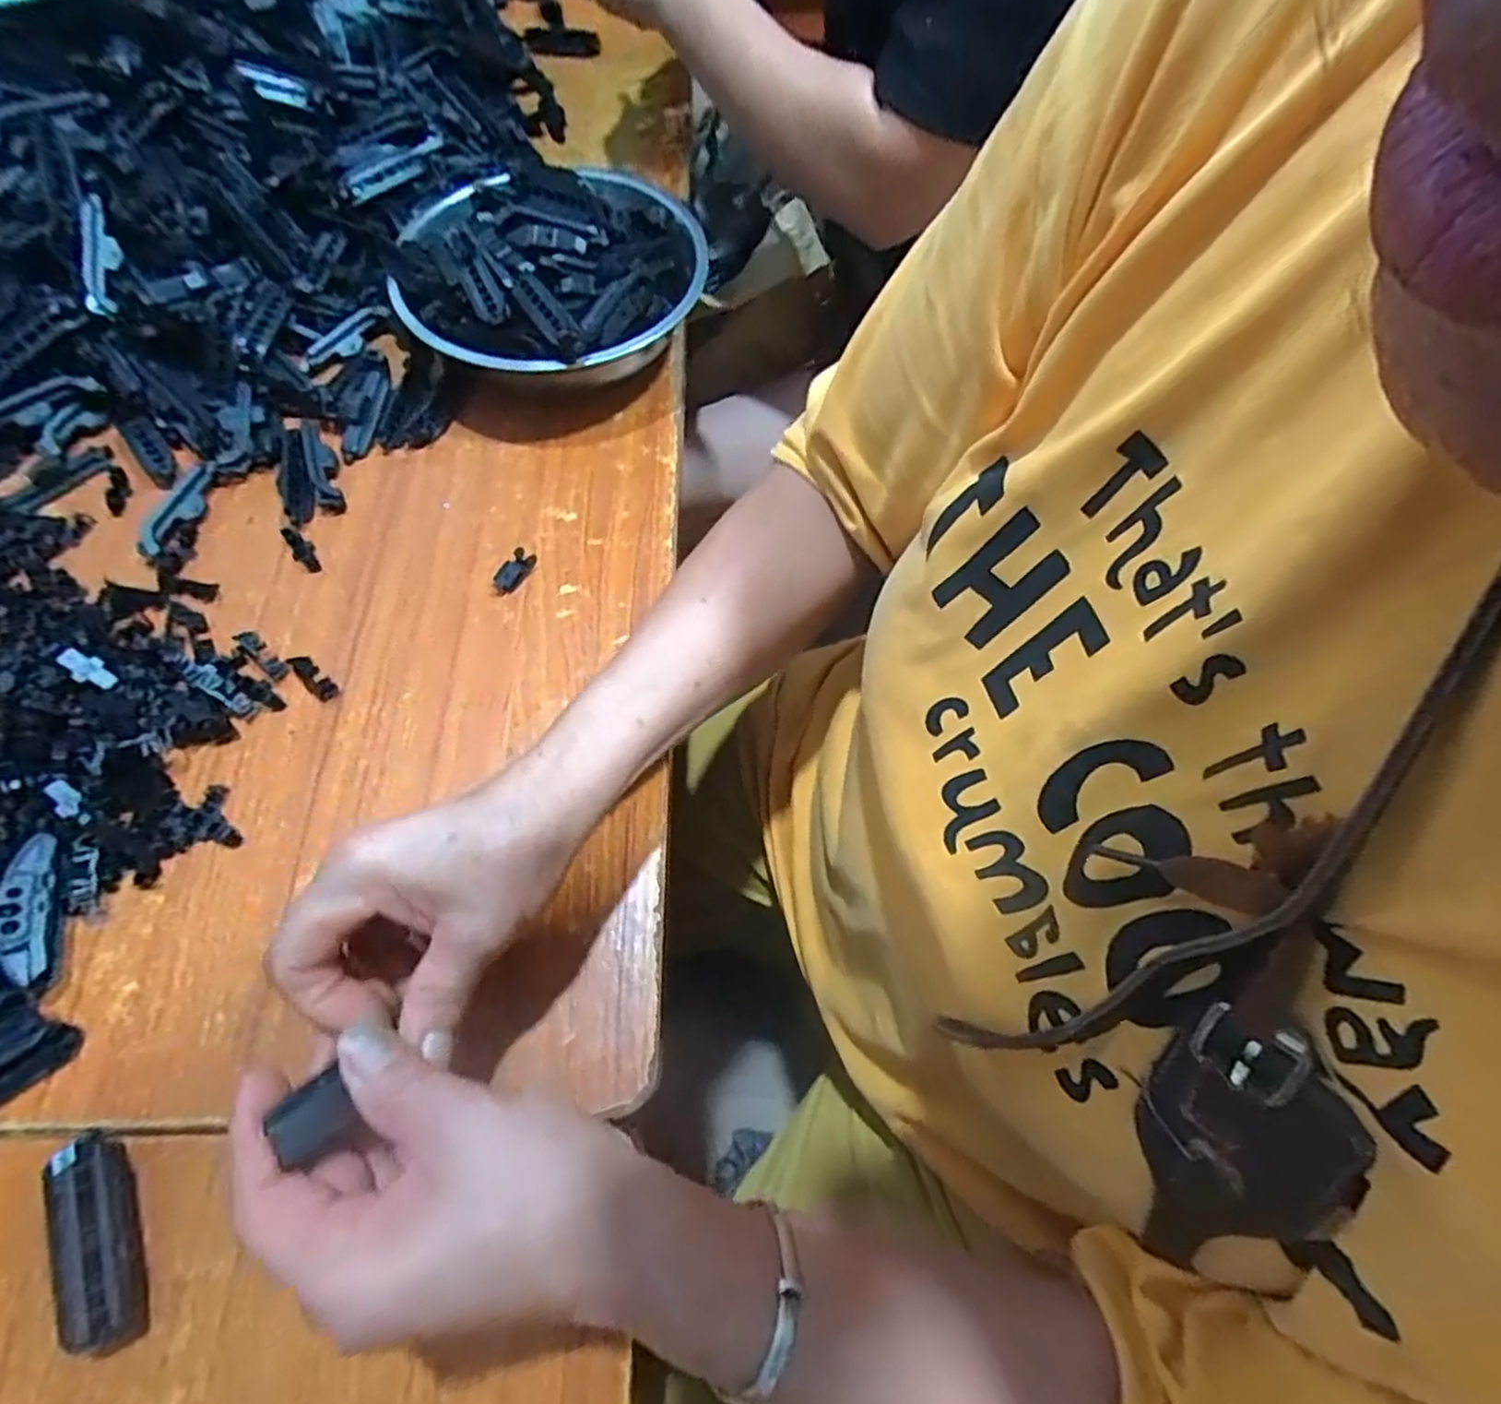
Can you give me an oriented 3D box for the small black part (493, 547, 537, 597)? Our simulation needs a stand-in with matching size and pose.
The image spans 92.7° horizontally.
[{"bbox_3d":[-0.143,-0.078,0.430,0.015,0.013,0.030,30,67,12],"label":"small black part"}]

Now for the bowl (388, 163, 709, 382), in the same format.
[{"bbox_3d":[-0.129,-0.282,0.485,0.196,0.079,0.200,-2,65,-3],"label":"bowl"}]

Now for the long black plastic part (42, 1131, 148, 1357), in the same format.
[{"bbox_3d":[-0.257,0.211,0.281,0.022,0.017,0.076,-30,69,-15],"label":"long black plastic part"}]

